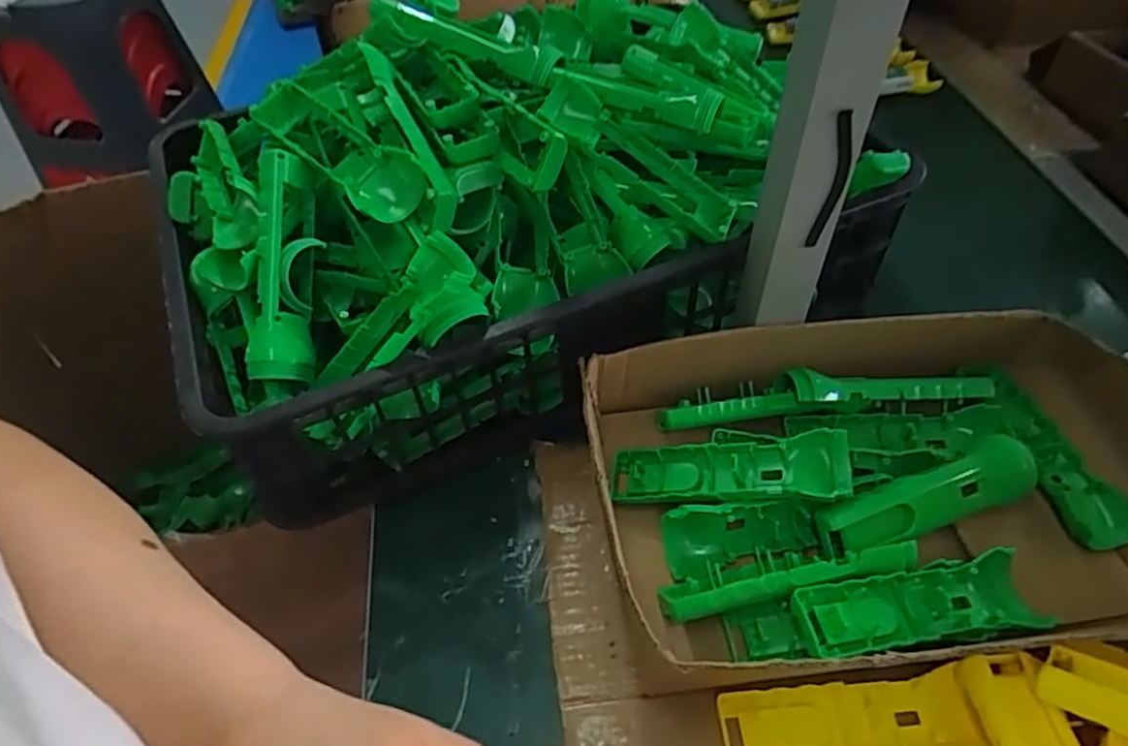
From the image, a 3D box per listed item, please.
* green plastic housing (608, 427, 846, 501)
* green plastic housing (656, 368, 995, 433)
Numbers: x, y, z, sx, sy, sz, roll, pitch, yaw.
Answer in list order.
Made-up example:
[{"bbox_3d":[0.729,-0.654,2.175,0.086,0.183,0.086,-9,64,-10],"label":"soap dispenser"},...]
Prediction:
[{"bbox_3d":[0.113,0.075,0.496,0.169,0.032,0.045,-7,48,19],"label":"green plastic housing"},{"bbox_3d":[0.204,0.020,0.537,0.261,0.041,0.032,-5,50,-2],"label":"green plastic housing"}]

